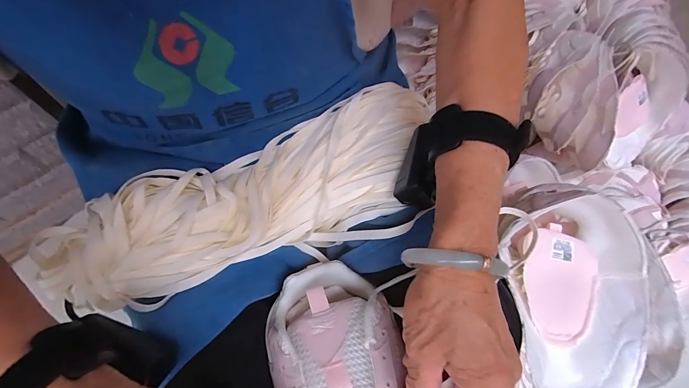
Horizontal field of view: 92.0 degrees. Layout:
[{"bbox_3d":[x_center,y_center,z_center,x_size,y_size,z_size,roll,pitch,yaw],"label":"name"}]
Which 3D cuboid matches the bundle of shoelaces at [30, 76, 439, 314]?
[{"bbox_3d":[-0.066,-0.009,0.313,0.338,0.053,0.152,-16,65,-8],"label":"bundle of shoelaces"}]

